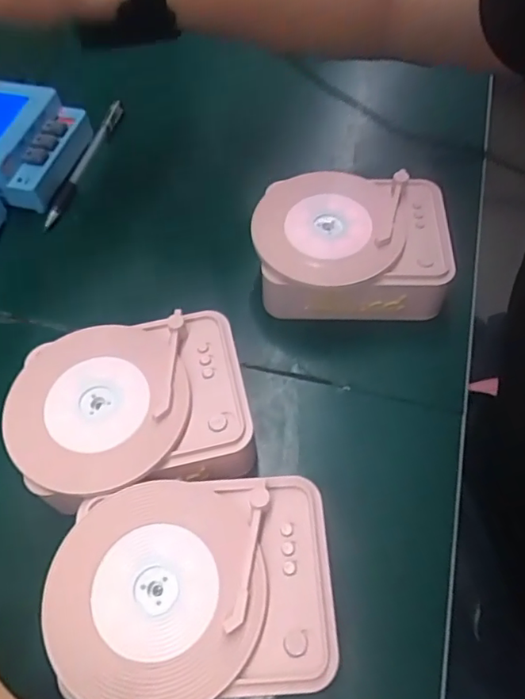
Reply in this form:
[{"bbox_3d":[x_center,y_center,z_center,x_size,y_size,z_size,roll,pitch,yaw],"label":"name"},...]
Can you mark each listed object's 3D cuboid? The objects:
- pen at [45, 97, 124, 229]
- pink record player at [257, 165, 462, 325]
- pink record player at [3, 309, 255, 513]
[{"bbox_3d":[-0.153,-0.165,0.474,0.013,0.016,0.155,12,60,10],"label":"pen"},{"bbox_3d":[0.061,-0.070,0.381,0.131,0.053,0.104,-1,59,2],"label":"pink record player"},{"bbox_3d":[-0.075,0.039,0.321,0.128,0.052,0.102,-14,60,-6],"label":"pink record player"}]

